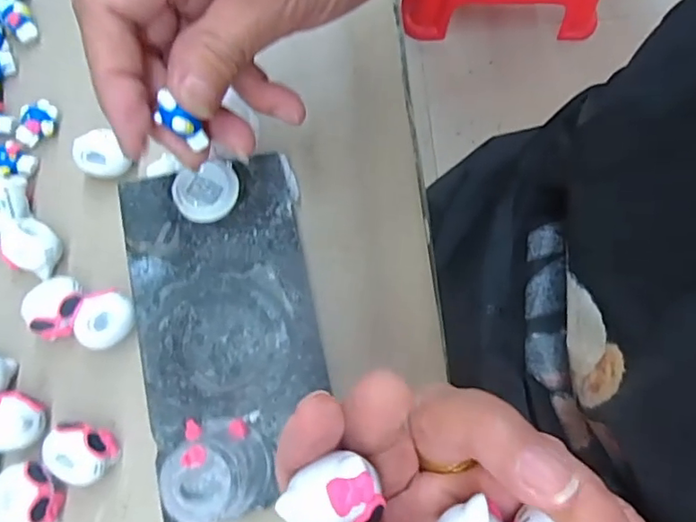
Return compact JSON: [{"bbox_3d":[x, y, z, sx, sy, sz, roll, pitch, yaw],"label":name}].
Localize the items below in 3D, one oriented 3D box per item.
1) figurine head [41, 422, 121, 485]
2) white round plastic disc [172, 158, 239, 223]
[{"bbox_3d":[-0.109,0.078,0.227,0.026,0.020,0.022,5,73,0],"label":"figurine head"},{"bbox_3d":[-0.062,-0.030,0.245,0.028,0.007,0.025,-18,74,-7],"label":"white round plastic disc"}]

